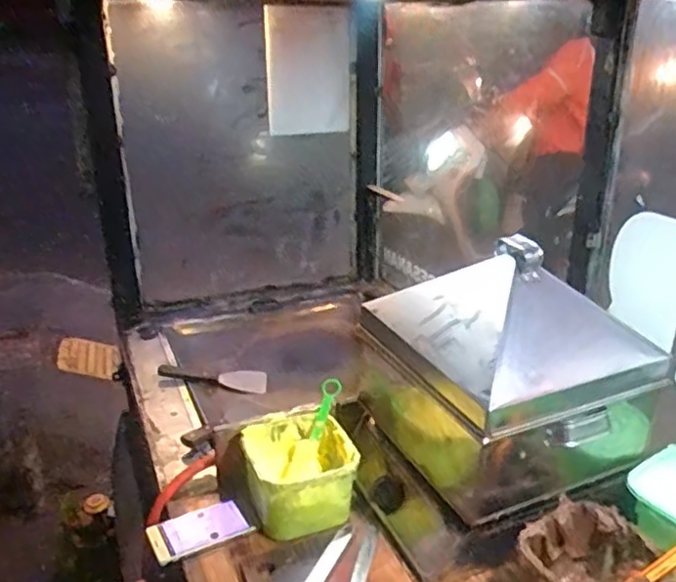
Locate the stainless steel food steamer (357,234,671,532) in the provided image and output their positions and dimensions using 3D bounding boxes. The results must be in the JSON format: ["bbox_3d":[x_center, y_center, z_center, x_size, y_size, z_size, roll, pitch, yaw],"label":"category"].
[{"bbox_3d":[0.222,0.114,0.924,0.302,0.333,0.342,-13,28,-27],"label":"stainless steel food steamer"}]

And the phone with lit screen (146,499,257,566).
[{"bbox_3d":[-0.187,0.323,0.884,0.129,0.013,0.070,-13,28,-27],"label":"phone with lit screen"}]

